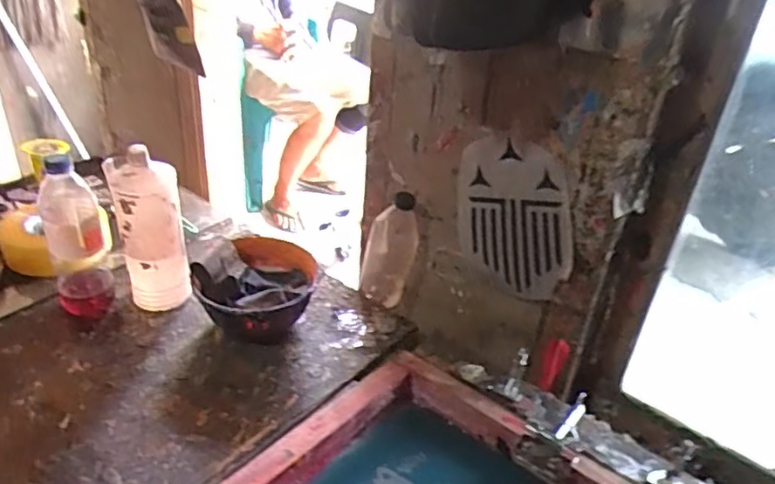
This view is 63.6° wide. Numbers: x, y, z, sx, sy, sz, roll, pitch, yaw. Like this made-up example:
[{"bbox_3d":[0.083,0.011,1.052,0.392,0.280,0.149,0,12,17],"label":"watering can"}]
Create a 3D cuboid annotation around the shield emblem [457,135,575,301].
[{"bbox_3d":[0.163,-0.030,0.819,0.161,0.212,0.010,16,34,35],"label":"shield emblem"}]

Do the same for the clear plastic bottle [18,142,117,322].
[{"bbox_3d":[-0.414,-0.011,0.829,0.072,0.237,0.073,-13,36,-27],"label":"clear plastic bottle"}]

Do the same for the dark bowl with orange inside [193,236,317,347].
[{"bbox_3d":[-0.181,0.067,0.883,0.152,0.098,0.168,4,31,-1],"label":"dark bowl with orange inside"}]

